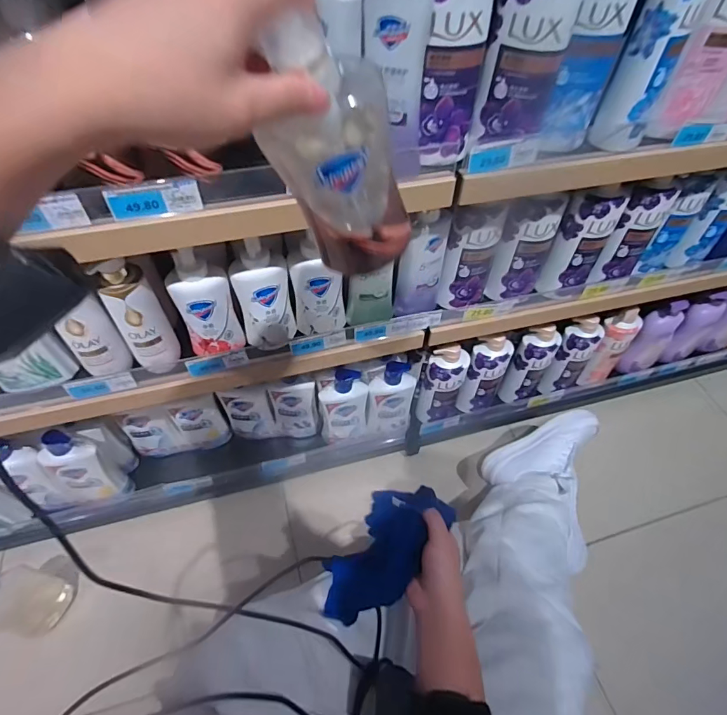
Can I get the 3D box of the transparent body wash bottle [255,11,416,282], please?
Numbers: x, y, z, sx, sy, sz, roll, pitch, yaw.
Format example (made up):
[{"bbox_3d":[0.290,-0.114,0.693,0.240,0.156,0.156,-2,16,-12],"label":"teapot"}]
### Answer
[{"bbox_3d":[-0.010,-0.129,0.318,0.054,0.204,0.074,38,77,25],"label":"transparent body wash bottle"}]

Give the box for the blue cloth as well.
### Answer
[{"bbox_3d":[0.021,0.241,0.548,0.094,0.062,0.191,38,90,24],"label":"blue cloth"}]

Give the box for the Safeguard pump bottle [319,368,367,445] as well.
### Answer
[{"bbox_3d":[-0.043,0.109,0.977,0.103,0.207,0.057,-7,52,-8],"label":"Safeguard pump bottle"}]

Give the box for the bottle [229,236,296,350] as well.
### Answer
[{"bbox_3d":[-0.158,-0.095,0.710,0.083,0.195,0.046,-11,53,-11],"label":"bottle"}]

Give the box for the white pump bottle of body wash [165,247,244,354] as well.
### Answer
[{"bbox_3d":[-0.250,-0.087,0.691,0.083,0.198,0.058,-19,55,-17],"label":"white pump bottle of body wash"}]

